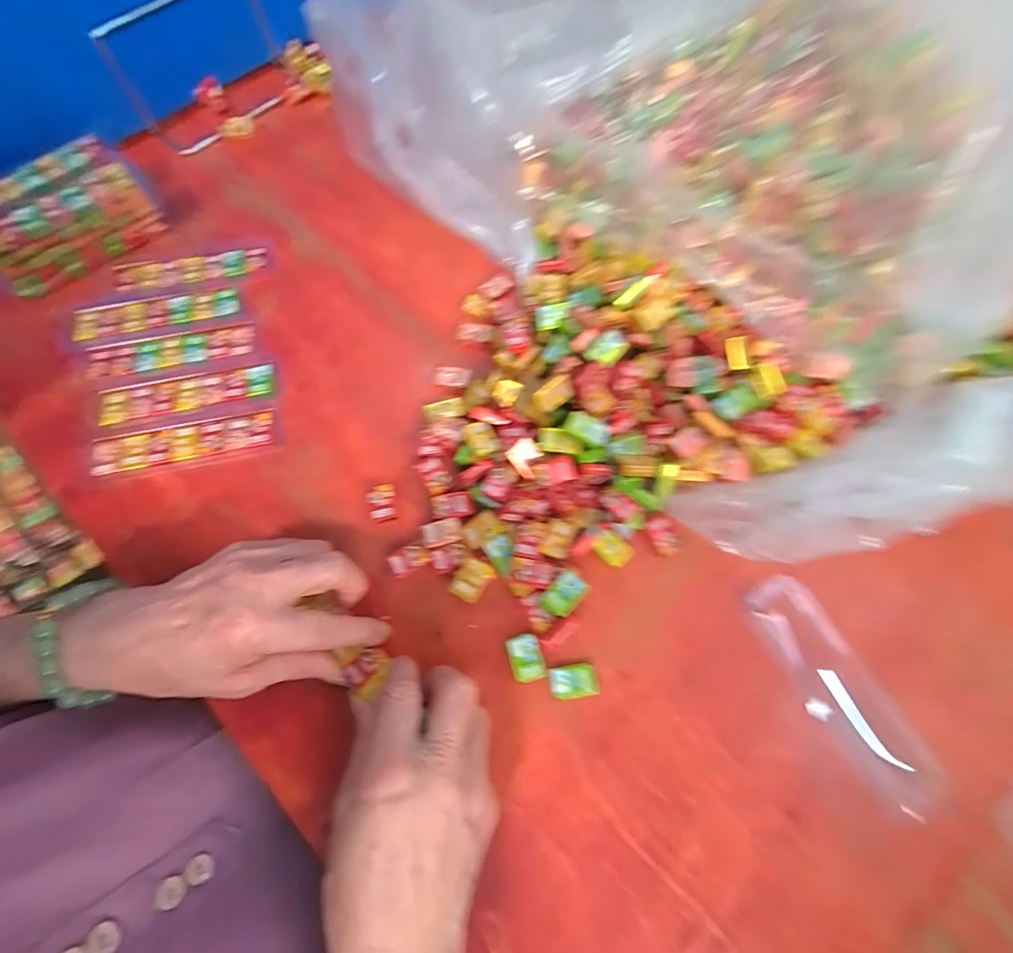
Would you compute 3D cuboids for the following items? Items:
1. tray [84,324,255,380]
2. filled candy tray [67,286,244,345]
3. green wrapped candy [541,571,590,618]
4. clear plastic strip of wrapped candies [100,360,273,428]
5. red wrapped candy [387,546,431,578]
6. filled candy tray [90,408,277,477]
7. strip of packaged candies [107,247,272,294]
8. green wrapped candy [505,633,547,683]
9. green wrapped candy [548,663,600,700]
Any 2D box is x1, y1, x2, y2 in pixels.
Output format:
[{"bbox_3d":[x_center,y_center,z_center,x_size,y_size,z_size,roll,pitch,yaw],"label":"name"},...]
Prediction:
[{"bbox_3d":[-0.260,-0.098,0.343,0.123,0.006,0.033,-15,72,-5],"label":"tray"},{"bbox_3d":[-0.283,-0.133,0.356,0.128,0.007,0.037,-15,72,-5],"label":"filled candy tray"},{"bbox_3d":[0.037,0.077,0.285,0.019,0.010,0.029,40,76,12],"label":"green wrapped candy"},{"bbox_3d":[-0.239,-0.062,0.332,0.122,0.010,0.031,-14,72,-5],"label":"clear plastic strip of wrapped candies"},{"bbox_3d":[-0.065,0.056,0.295,0.026,0.005,0.017,-28,73,-9],"label":"red wrapped candy"},{"bbox_3d":[-0.232,-0.025,0.318,0.122,0.012,0.029,-14,72,-4],"label":"filled candy tray"},{"bbox_3d":[-0.265,-0.175,0.374,0.125,0.010,0.030,-12,72,-4],"label":"strip of packaged candies"},{"bbox_3d":[0.012,0.114,0.276,0.020,0.004,0.027,-14,72,-5],"label":"green wrapped candy"},{"bbox_3d":[0.041,0.127,0.273,0.028,0.009,0.018,-9,72,-3],"label":"green wrapped candy"}]

